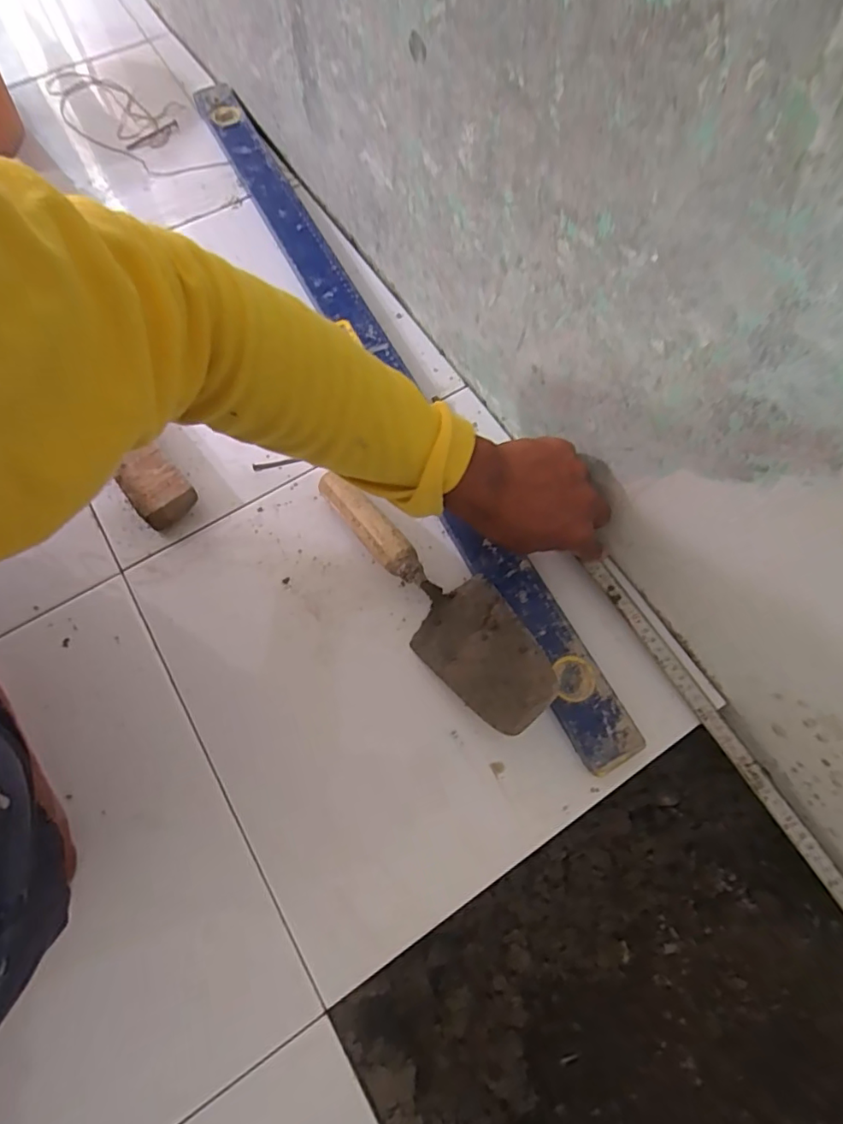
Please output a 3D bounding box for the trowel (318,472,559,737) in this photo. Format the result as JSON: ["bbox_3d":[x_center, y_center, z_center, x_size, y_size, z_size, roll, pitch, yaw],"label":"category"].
[{"bbox_3d":[0.003,0.020,0.466,0.082,0.064,0.281,-37,74,-13],"label":"trowel"}]

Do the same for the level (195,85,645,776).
[{"bbox_3d":[-0.062,-0.240,0.584,0.052,0.030,0.975,-26,71,-9],"label":"level"}]

